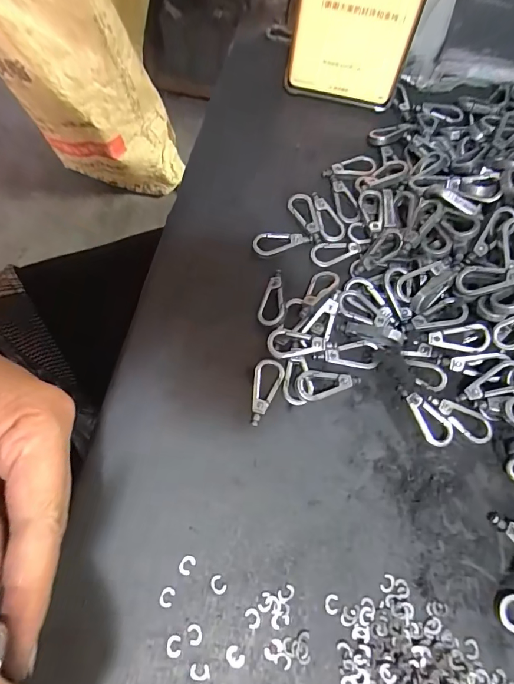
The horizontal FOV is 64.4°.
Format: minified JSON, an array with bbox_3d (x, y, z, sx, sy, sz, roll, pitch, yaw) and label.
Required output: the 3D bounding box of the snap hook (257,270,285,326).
[{"bbox_3d":[0.010,-0.025,0.234,0.015,0.008,0.035,10,69,2],"label":"snap hook"}]

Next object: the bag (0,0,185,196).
[{"bbox_3d":[-0.376,-0.610,0.892,0.388,0.576,0.191,5,69,0],"label":"bag"}]

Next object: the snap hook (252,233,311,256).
[{"bbox_3d":[0.016,-0.061,0.249,0.036,0.004,0.014,-9,70,-6],"label":"snap hook"}]

